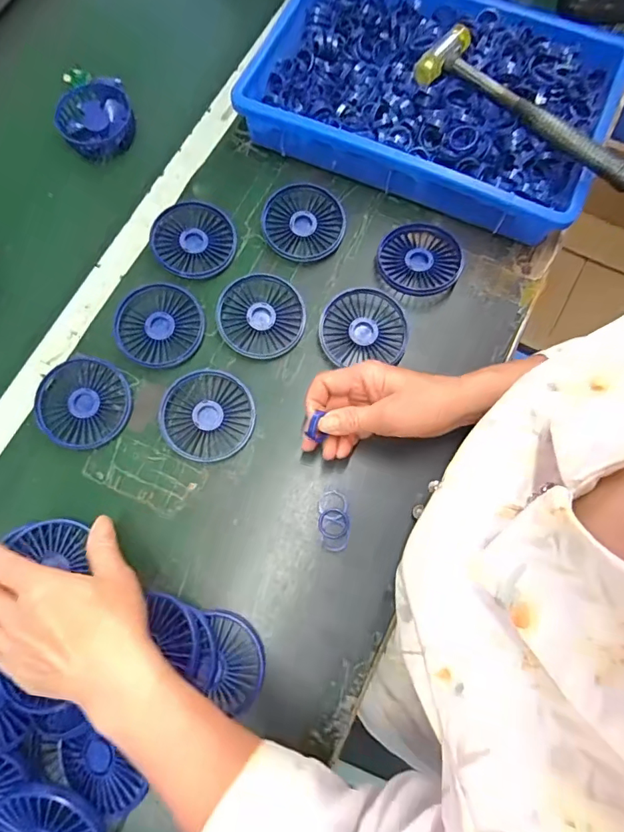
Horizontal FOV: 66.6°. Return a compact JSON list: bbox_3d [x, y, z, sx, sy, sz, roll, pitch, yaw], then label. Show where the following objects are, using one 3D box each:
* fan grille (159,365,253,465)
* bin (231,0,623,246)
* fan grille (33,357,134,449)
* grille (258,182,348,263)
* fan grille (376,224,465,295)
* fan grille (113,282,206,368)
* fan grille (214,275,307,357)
[{"bbox_3d":[-0.101,-0.002,0.457,0.085,0.015,0.085,-1,74,2],"label":"fan grille"},{"bbox_3d":[0.136,-0.353,0.520,0.364,0.069,0.261,26,76,9],"label":"bin"},{"bbox_3d":[-0.221,-0.012,0.461,0.081,0.022,0.085,-1,74,2],"label":"fan grille"},{"bbox_3d":[-0.010,-0.208,0.513,0.086,0.015,0.087,18,75,7],"label":"grille"},{"bbox_3d":[0.114,-0.166,0.498,0.087,0.013,0.088,-1,74,2],"label":"fan grille"},{"bbox_3d":[-0.154,-0.092,0.484,0.086,0.018,0.087,-1,74,2],"label":"fan grille"},{"bbox_3d":[-0.051,-0.103,0.482,0.084,0.015,0.086,-1,74,2],"label":"fan grille"}]

